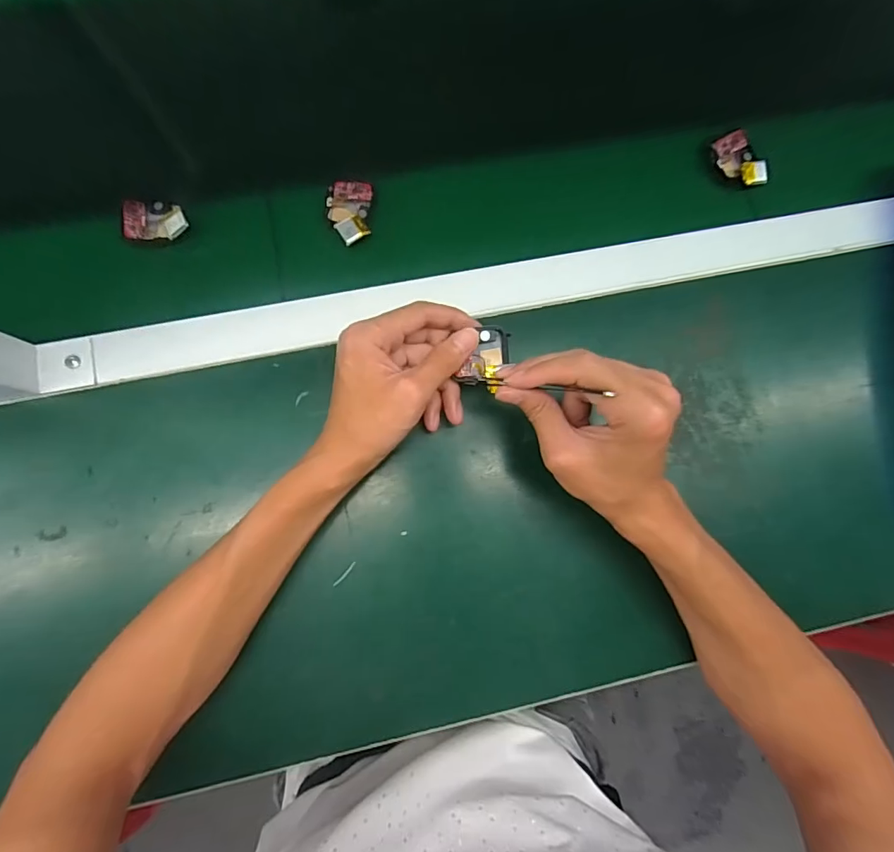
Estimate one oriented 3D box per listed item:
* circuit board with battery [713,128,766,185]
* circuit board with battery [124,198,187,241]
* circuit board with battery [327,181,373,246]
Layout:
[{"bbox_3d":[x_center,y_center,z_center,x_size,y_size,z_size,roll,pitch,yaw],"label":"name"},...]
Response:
[{"bbox_3d":[0.257,-0.231,0.414,0.034,0.017,0.051,-25,80,2],"label":"circuit board with battery"},{"bbox_3d":[-0.229,-0.164,0.374,0.051,0.014,0.033,2,82,6],"label":"circuit board with battery"},{"bbox_3d":[-0.080,-0.174,0.385,0.035,0.013,0.054,-1,82,6],"label":"circuit board with battery"}]

